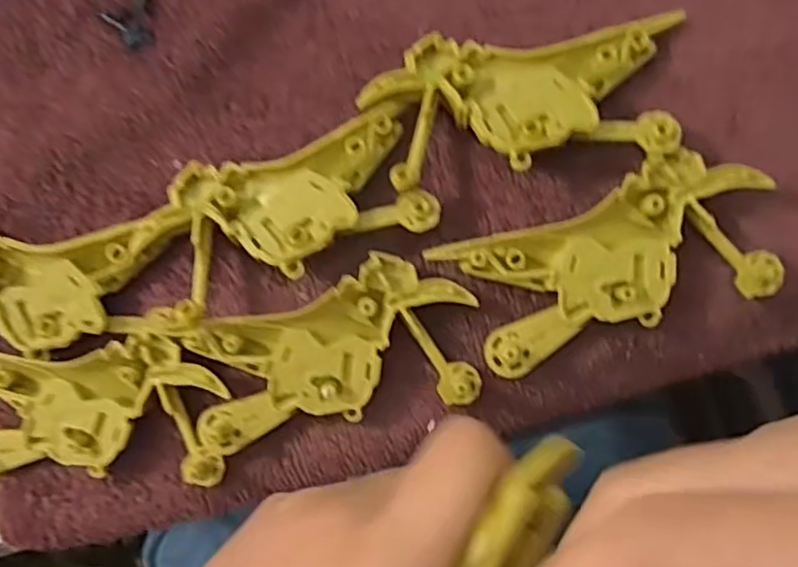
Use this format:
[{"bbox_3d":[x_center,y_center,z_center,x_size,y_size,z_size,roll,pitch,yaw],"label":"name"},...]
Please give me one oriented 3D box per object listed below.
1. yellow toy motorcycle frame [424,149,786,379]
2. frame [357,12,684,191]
[{"bbox_3d":[0.069,-0.007,0.222,0.100,0.013,0.050,-19,88,4],"label":"yellow toy motorcycle frame"},{"bbox_3d":[0.041,-0.061,0.222,0.099,0.019,0.047,-8,89,5],"label":"frame"}]

